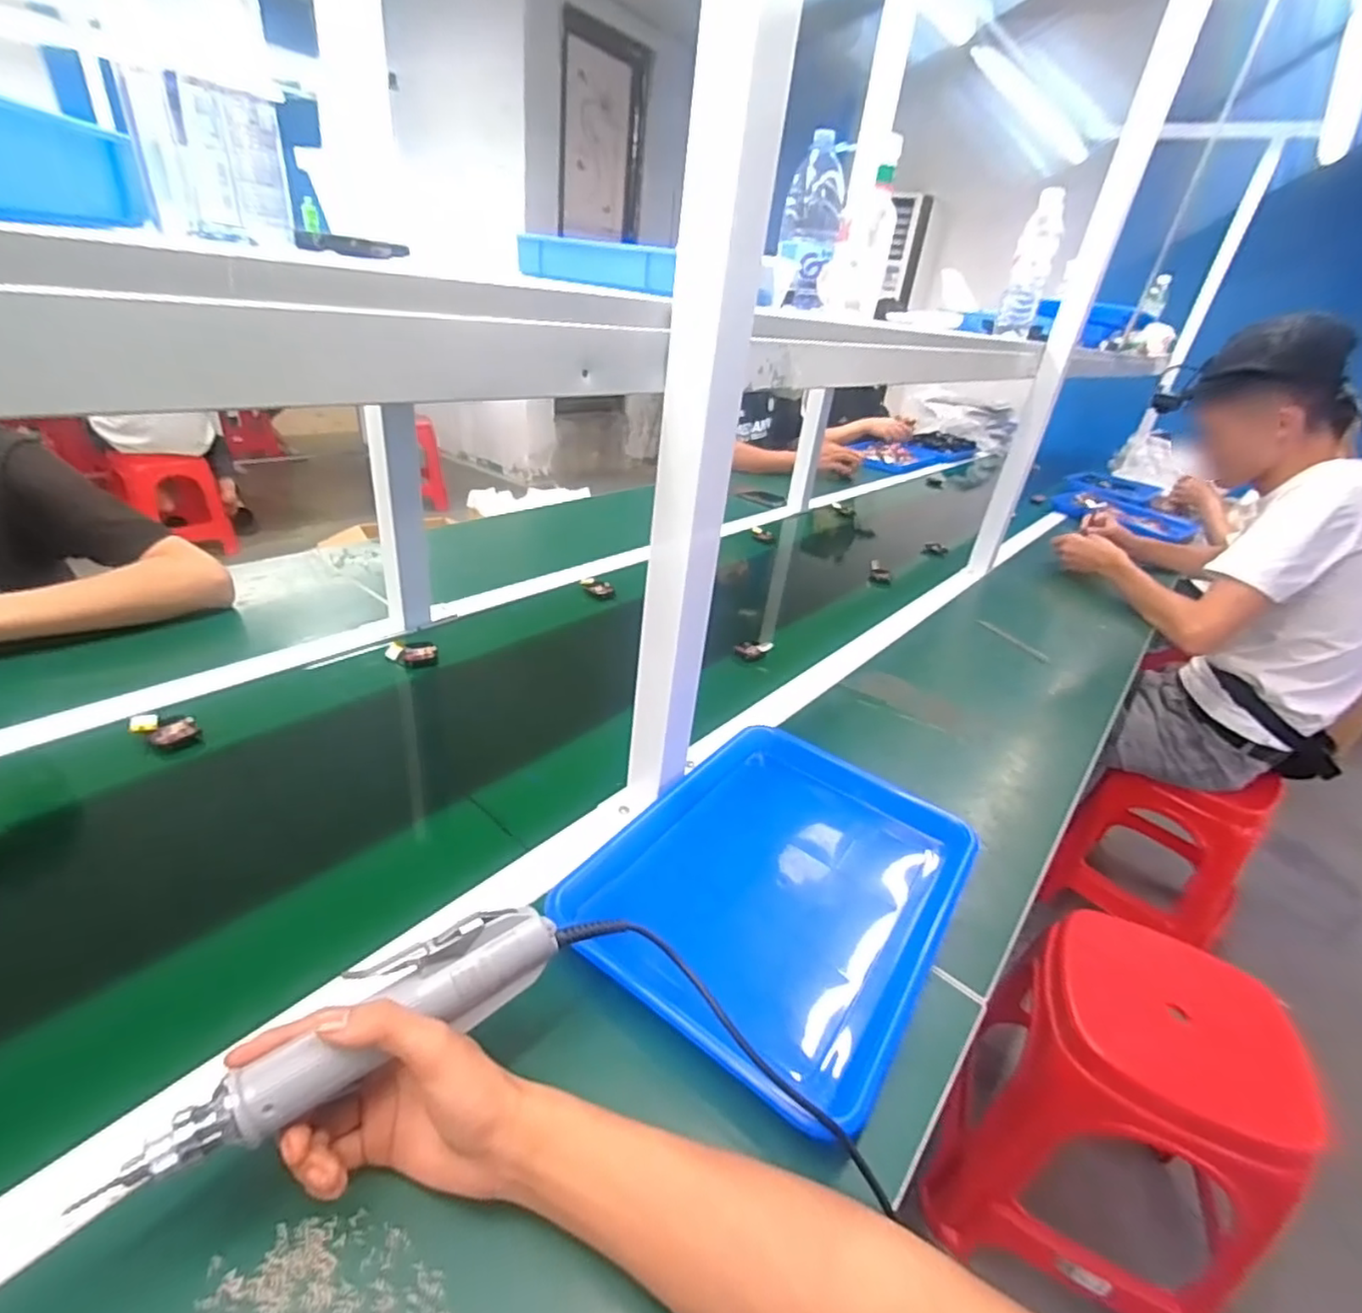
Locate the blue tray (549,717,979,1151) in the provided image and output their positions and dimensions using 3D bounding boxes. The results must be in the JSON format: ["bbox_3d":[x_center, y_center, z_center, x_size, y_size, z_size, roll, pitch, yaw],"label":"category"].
[{"bbox_3d":[0.086,0.188,0.540,0.254,0.038,0.327,26,34,28],"label":"blue tray"}]

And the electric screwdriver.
[{"bbox_3d":[-0.159,0.188,0.320,0.204,0.043,0.034,-20,40,-32],"label":"electric screwdriver"}]

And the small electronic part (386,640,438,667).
[{"bbox_3d":[-0.330,-0.003,0.787,0.057,0.025,0.024,0,31,-13],"label":"small electronic part"}]

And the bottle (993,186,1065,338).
[{"bbox_3d":[0.646,-0.719,1.182,0.070,0.224,0.083,18,31,17],"label":"bottle"}]

